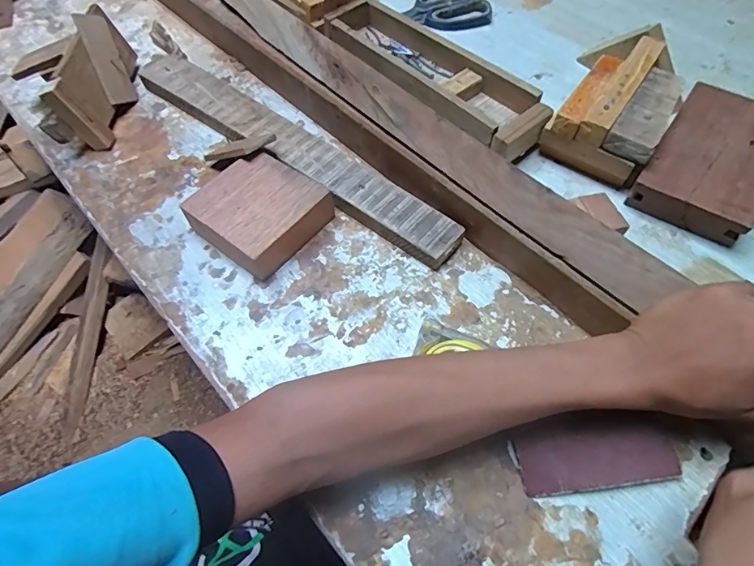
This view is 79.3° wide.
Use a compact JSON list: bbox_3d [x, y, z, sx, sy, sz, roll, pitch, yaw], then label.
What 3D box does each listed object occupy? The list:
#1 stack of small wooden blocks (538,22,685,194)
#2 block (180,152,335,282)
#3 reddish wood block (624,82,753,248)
[{"bbox_3d":[0.237,-0.184,0.449,0.103,0.060,0.182,28,64,17],"label":"stack of small wooden blocks"},{"bbox_3d":[-0.103,-0.061,0.397,0.091,0.035,0.092,33,66,19],"label":"block"},{"bbox_3d":[0.308,-0.113,0.418,0.090,0.037,0.166,33,65,19],"label":"reddish wood block"}]

